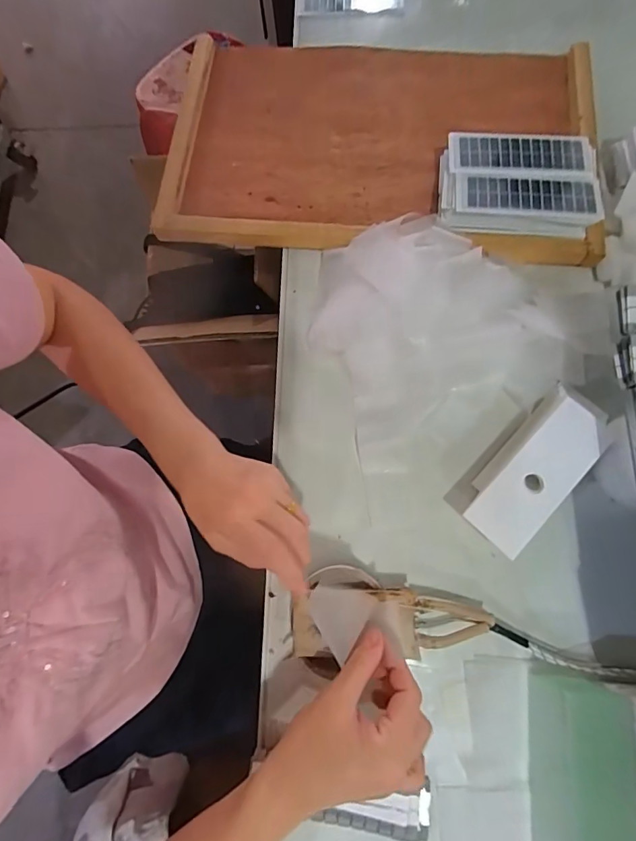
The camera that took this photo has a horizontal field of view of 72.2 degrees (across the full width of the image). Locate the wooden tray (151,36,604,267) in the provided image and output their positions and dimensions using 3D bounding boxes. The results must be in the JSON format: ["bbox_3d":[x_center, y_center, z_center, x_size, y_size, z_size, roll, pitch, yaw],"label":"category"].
[{"bbox_3d":[0.075,-0.334,0.508,0.496,0.040,0.310,4,73,2],"label":"wooden tray"}]

